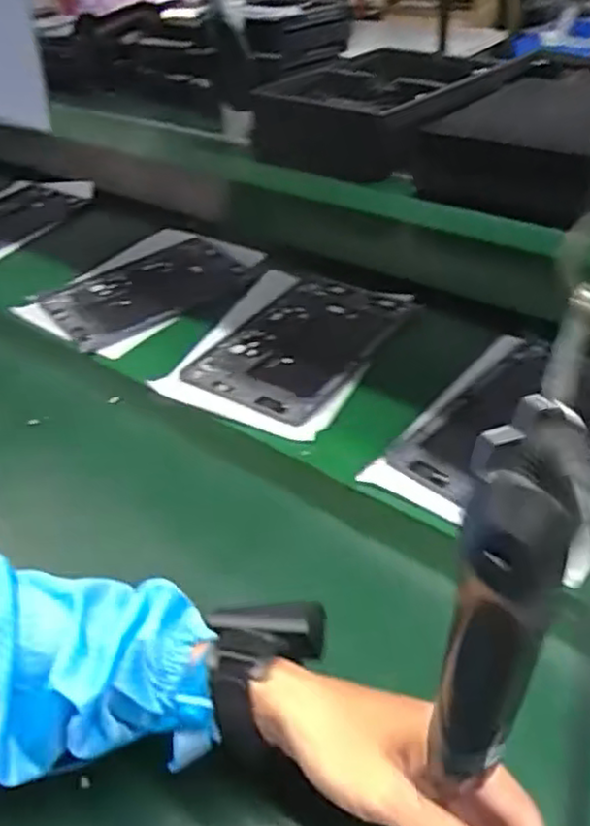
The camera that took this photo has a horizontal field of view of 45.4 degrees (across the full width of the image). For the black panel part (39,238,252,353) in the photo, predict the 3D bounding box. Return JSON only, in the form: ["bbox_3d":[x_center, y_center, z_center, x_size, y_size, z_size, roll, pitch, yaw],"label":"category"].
[{"bbox_3d":[-0.189,-0.165,0.933,0.255,0.012,0.188,-26,49,-27],"label":"black panel part"}]

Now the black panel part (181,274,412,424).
[{"bbox_3d":[0.009,-0.087,0.808,0.175,0.013,0.251,26,47,25],"label":"black panel part"}]

